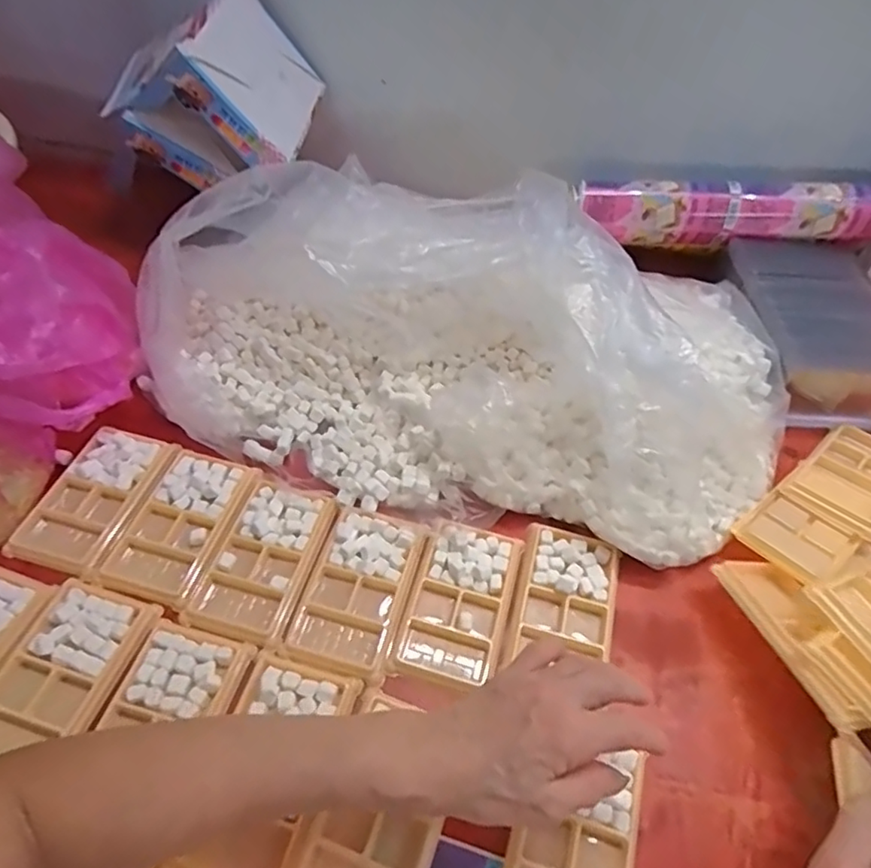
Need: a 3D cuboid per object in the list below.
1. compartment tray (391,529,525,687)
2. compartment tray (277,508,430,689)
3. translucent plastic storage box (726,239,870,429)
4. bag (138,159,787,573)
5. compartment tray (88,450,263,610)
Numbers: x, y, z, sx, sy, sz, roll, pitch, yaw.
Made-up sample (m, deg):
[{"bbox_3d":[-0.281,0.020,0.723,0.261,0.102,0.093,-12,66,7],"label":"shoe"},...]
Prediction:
[{"bbox_3d":[0.019,0.133,0.479,0.078,0.020,0.125,13,52,8],"label":"compartment tray"},{"bbox_3d":[-0.061,0.126,0.485,0.082,0.021,0.132,16,53,10],"label":"compartment tray"},{"bbox_3d":[0.406,-0.116,0.661,0.149,0.081,0.216,1,52,-2],"label":"translucent plastic storage box"},{"bbox_3d":[0.028,-0.088,0.546,0.594,0.161,0.301,13,52,7],"label":"bag"},{"bbox_3d":[-0.213,0.076,0.511,0.085,0.016,0.136,16,53,10],"label":"compartment tray"}]

